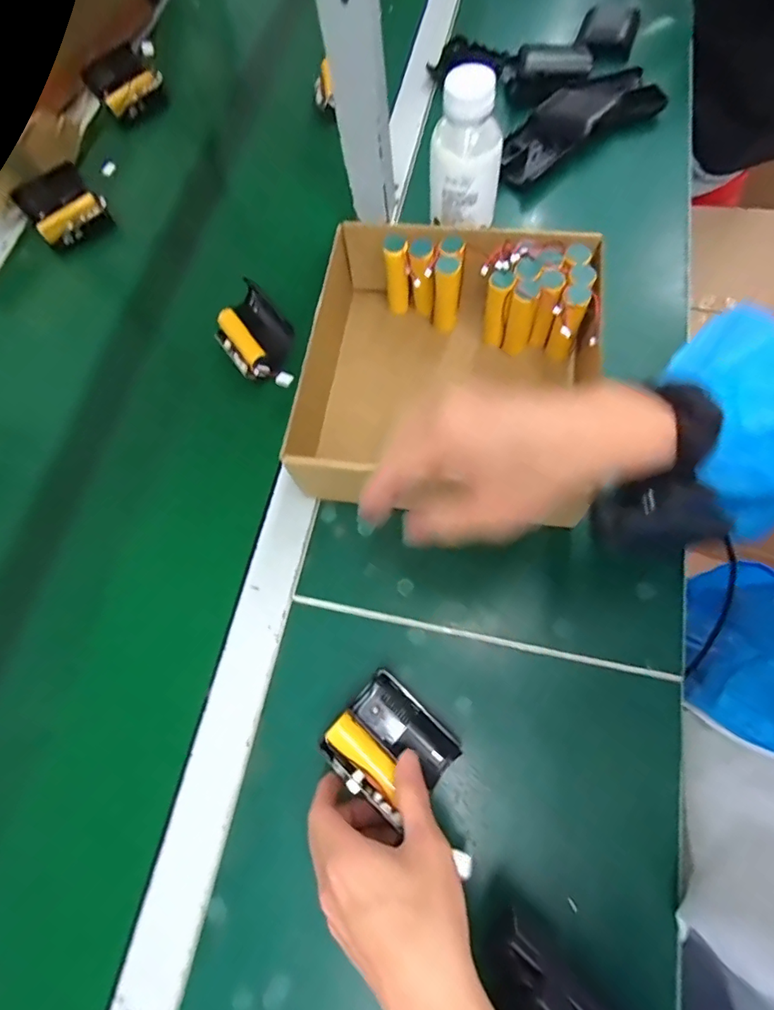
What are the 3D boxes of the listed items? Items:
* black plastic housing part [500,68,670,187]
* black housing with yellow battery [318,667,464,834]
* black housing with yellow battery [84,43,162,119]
[{"bbox_3d":[0.206,-0.427,0.552,0.207,0.041,0.089,-29,71,-8],"label":"black plastic housing part"},{"bbox_3d":[0.003,0.163,0.333,0.075,0.029,0.067,40,76,15],"label":"black housing with yellow battery"},{"bbox_3d":[-0.345,-0.555,0.637,0.078,0.030,0.077,-42,73,-12],"label":"black housing with yellow battery"}]

